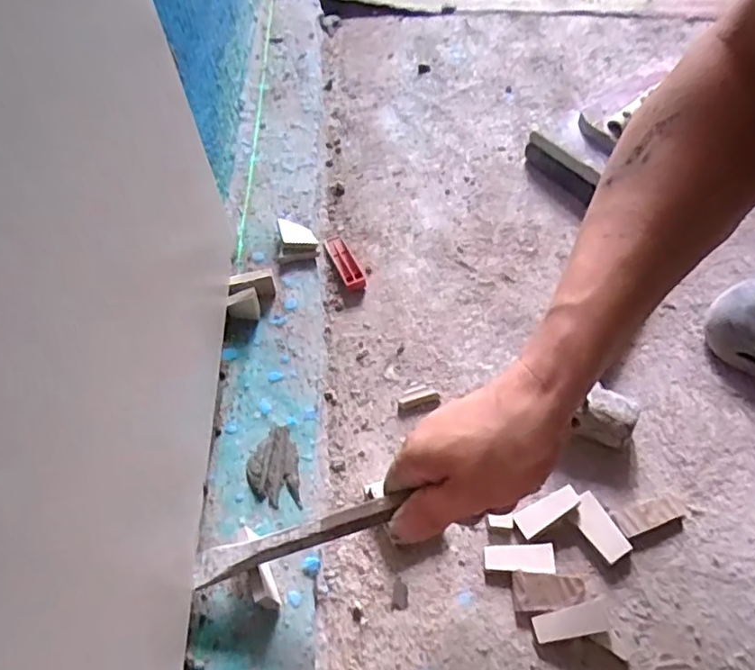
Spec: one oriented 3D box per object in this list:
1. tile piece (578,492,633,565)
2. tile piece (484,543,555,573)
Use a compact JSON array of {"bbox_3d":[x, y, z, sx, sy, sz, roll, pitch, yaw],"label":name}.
[{"bbox_3d":[0.165,0.143,0.442,0.023,0.004,0.049,-34,60,-4],"label":"tile piece"},{"bbox_3d":[0.105,0.167,0.442,0.050,0.011,0.021,-3,55,1],"label":"tile piece"}]

